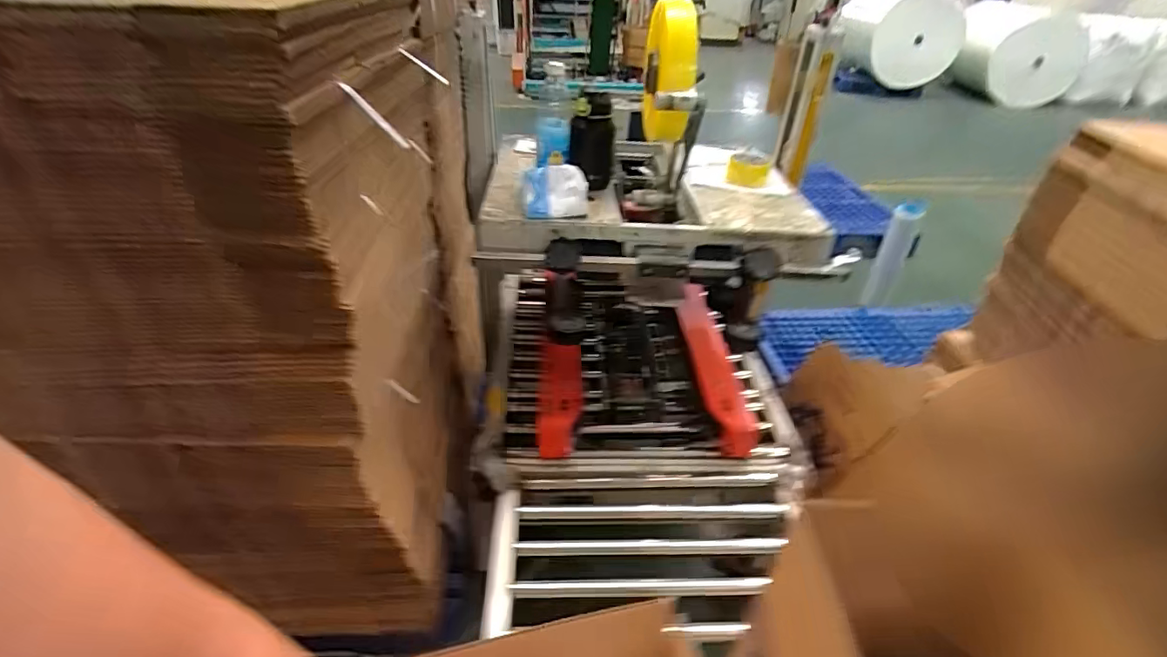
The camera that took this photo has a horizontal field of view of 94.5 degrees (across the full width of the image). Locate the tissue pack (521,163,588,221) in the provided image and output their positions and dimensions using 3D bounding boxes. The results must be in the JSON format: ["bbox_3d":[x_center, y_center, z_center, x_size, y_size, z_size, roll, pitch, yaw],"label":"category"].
[{"bbox_3d":[-0.054,-0.247,0.999,0.114,0.088,0.065,-12,38,-19],"label":"tissue pack"}]

